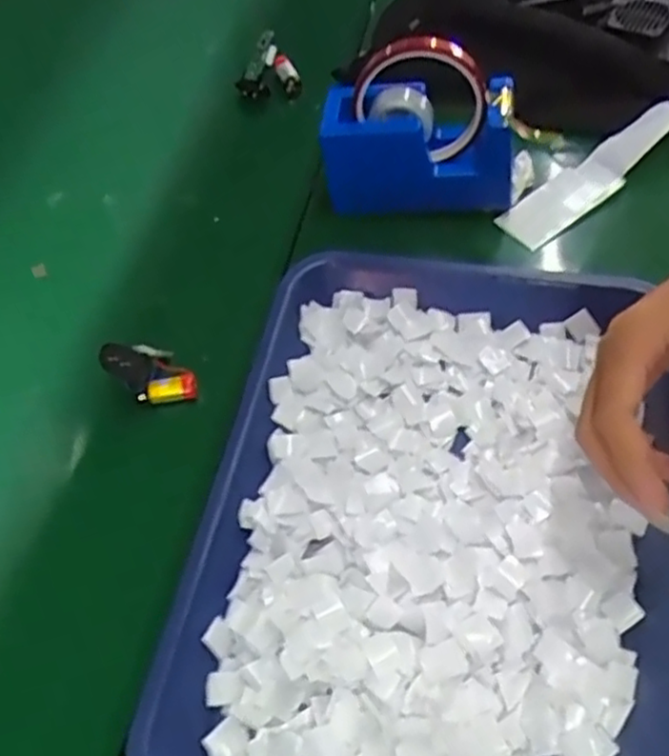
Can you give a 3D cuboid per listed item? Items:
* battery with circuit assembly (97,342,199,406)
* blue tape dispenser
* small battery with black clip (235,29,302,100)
[{"bbox_3d":[-0.118,-0.006,0.452,0.020,0.064,0.036,-31,45,39],"label":"battery with circuit assembly"},{"bbox_3d":[0.056,-0.172,0.490,0.127,0.111,0.064,-4,58,0],"label":"blue tape dispenser"},{"bbox_3d":[-0.062,-0.267,0.625,0.054,0.056,0.017,-35,30,-9],"label":"small battery with black clip"}]

